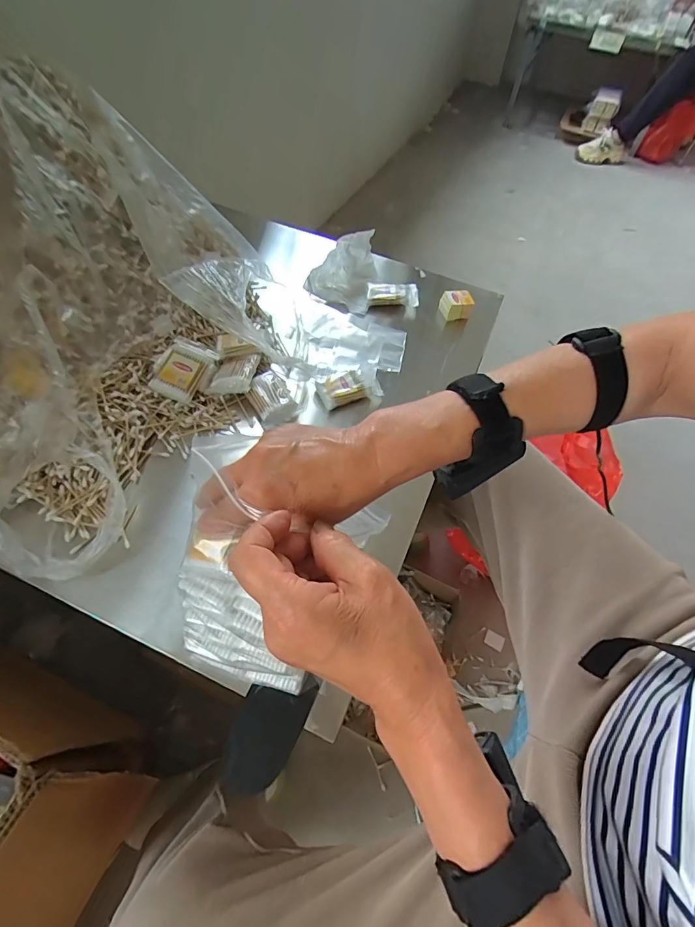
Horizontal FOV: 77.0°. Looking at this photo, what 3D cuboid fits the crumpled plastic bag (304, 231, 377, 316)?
[{"bbox_3d":[-0.009,-0.352,0.782,0.118,0.064,0.149,10,55,3],"label":"crumpled plastic bag"}]

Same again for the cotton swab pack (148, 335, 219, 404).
[{"bbox_3d":[-0.230,-0.133,0.605,0.065,0.024,0.090,24,68,-1],"label":"cotton swab pack"}]

